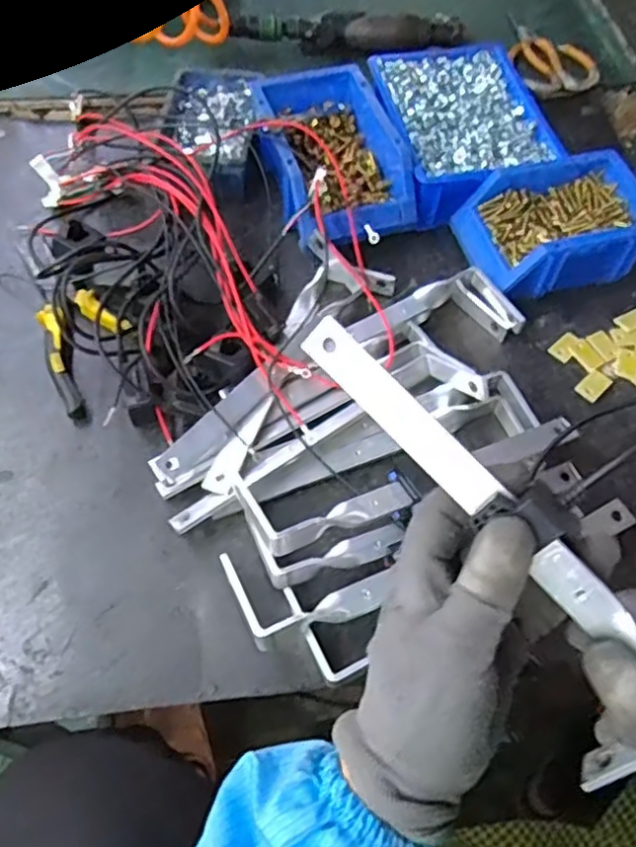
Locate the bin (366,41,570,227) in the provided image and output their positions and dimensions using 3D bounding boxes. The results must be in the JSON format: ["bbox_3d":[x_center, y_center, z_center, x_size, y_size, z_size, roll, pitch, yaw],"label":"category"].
[{"bbox_3d":[0.143,-0.299,0.666,0.150,0.060,0.204,-12,60,-9],"label":"bin"}]

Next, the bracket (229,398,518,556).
[{"bbox_3d":[0.001,0.044,0.438,0.106,0.023,0.066,-18,61,-13],"label":"bracket"}]

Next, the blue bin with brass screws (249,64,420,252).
[{"bbox_3d":[0.012,-0.252,0.631,0.125,0.075,0.207,-15,61,-9],"label":"blue bin with brass screws"}]

